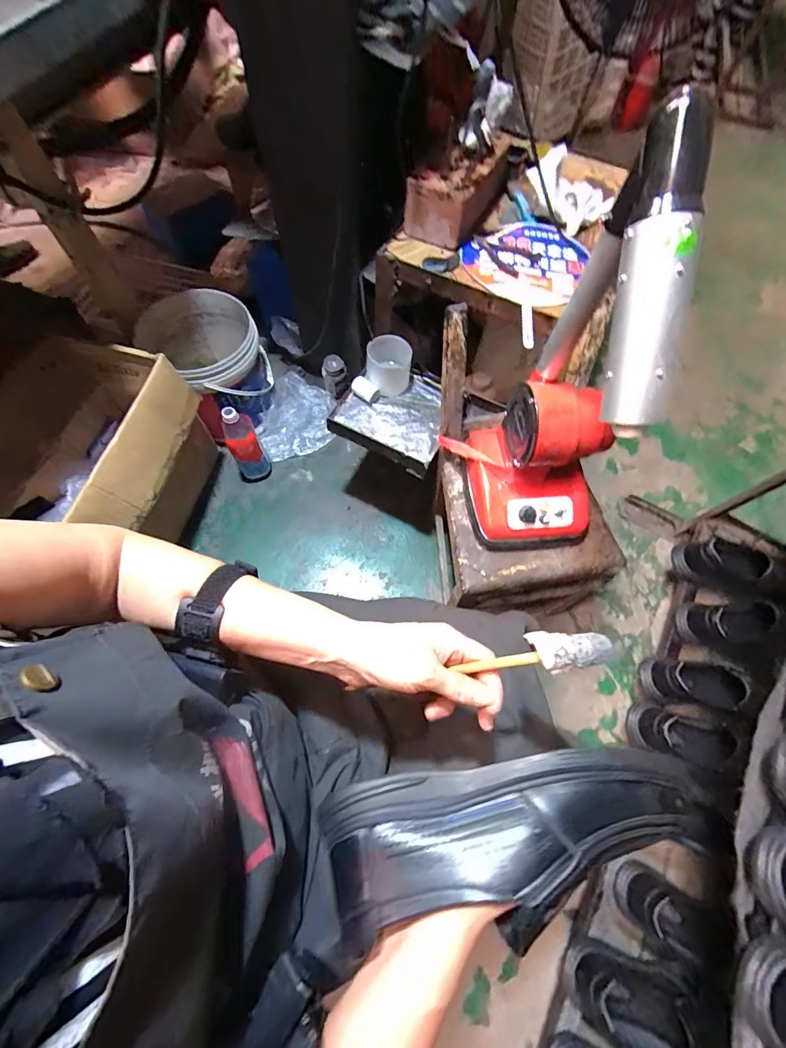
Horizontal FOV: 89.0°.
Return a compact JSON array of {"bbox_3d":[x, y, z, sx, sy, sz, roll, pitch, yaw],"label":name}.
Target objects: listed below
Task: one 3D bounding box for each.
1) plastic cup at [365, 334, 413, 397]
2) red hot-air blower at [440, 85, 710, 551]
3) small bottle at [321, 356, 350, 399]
[{"bbox_3d":[-0.008,-0.317,0.807,0.088,0.081,0.076,5,67,0],"label":"plastic cup"},{"bbox_3d":[0.221,-0.154,0.498,0.178,0.464,0.224,-10,68,-6],"label":"red hot-air blower"},{"bbox_3d":[-0.150,-0.387,1.059,0.066,0.100,0.055,-14,68,-8],"label":"small bottle"}]

